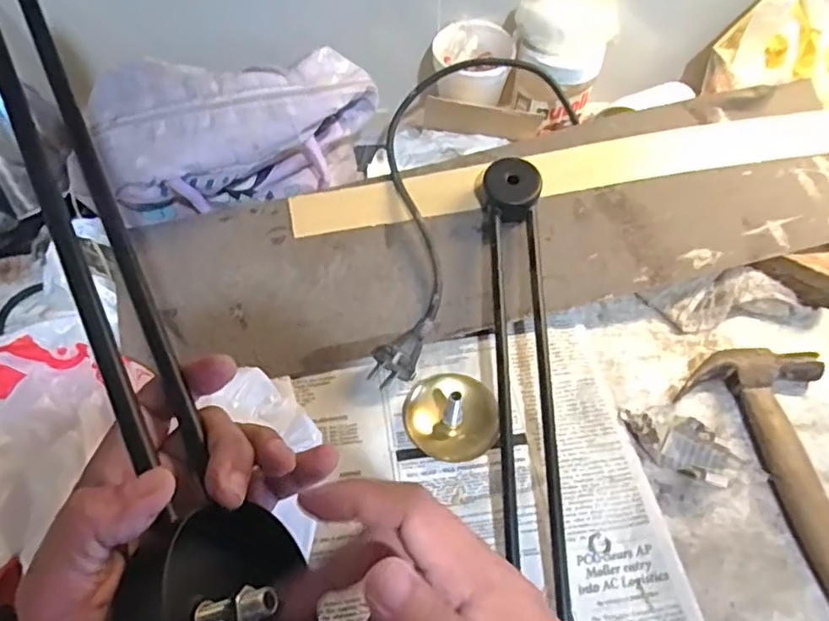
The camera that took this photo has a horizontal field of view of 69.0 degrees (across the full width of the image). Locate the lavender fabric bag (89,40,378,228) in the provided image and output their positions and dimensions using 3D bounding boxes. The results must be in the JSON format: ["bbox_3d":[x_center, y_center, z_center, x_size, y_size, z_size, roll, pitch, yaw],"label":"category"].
[{"bbox_3d":[-0.140,-0.139,0.492,0.217,0.115,0.086,-13,56,-9],"label":"lavender fabric bag"}]

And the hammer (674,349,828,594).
[{"bbox_3d":[0.288,0.147,0.395,0.096,0.027,0.281,-13,56,-9],"label":"hammer"}]

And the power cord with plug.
[{"bbox_3d":[0.039,-0.091,0.519,0.160,0.052,0.334,13,69,9],"label":"power cord with plug"}]

